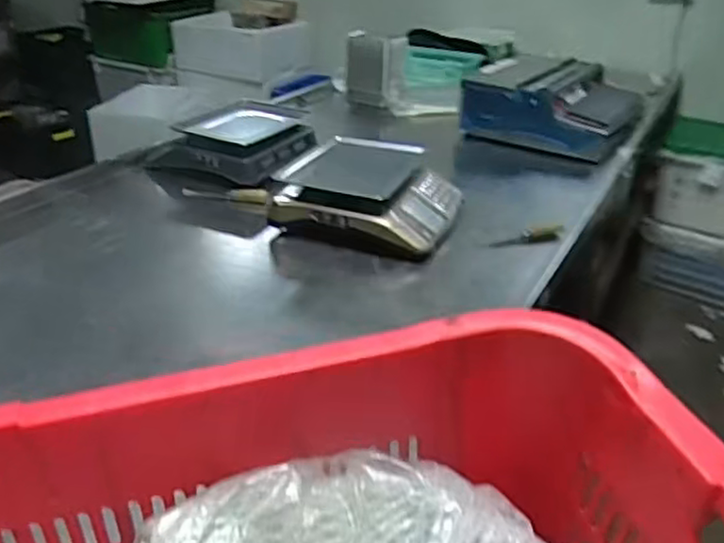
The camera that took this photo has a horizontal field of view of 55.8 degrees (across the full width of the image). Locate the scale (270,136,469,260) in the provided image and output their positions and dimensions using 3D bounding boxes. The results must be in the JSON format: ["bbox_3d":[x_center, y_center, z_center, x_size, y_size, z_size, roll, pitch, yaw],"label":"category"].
[{"bbox_3d":[0.020,-0.169,1.486,0.357,0.144,0.357,10,27,16],"label":"scale"}]

